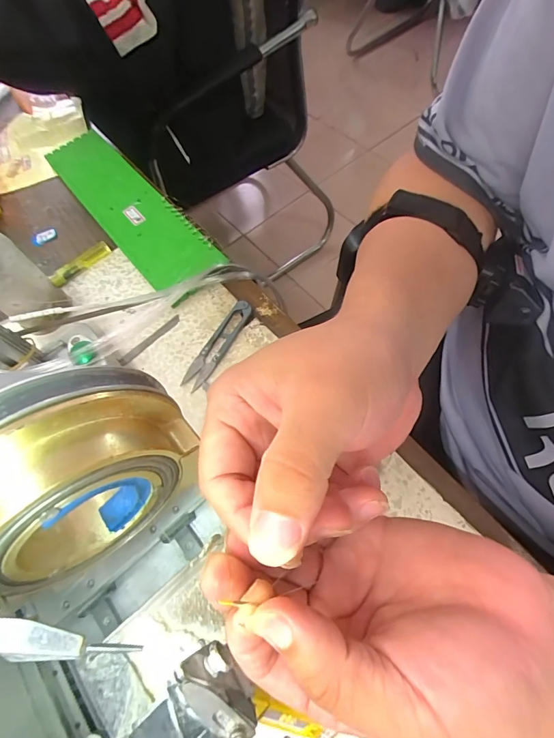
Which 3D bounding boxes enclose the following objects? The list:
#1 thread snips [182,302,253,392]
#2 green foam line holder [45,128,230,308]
[{"bbox_3d":[-0.058,-0.025,0.374,0.022,0.013,0.101,28,71,20],"label":"thread snips"},{"bbox_3d":[-0.185,-0.204,0.474,0.079,0.022,0.338,-38,65,-11],"label":"green foam line holder"}]

